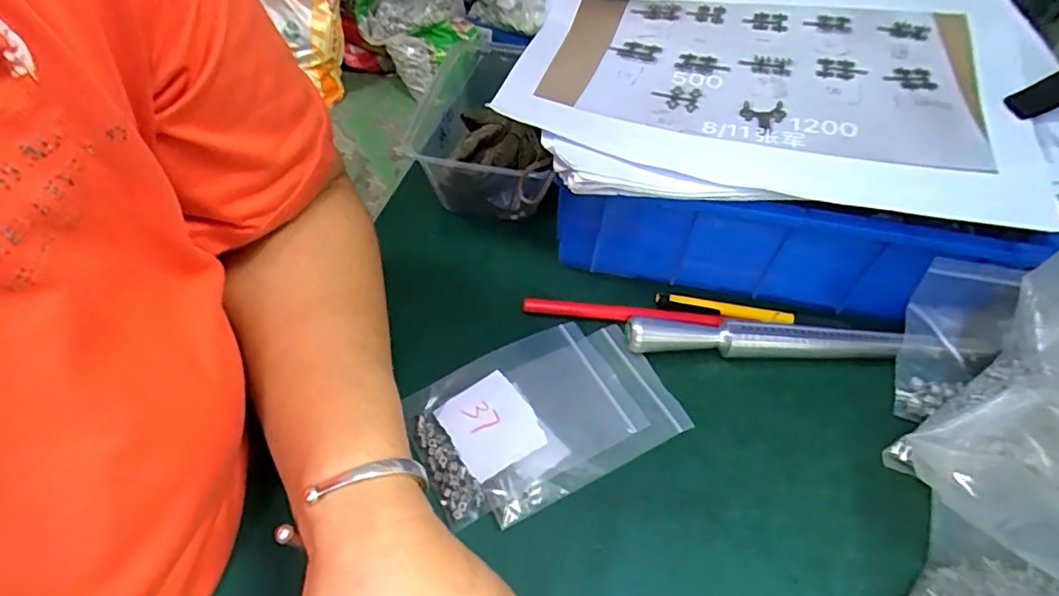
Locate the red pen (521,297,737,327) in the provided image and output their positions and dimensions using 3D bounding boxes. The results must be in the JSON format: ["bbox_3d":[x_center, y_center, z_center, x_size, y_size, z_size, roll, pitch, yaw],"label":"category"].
[{"bbox_3d":[0.061,0.009,0.350,0.127,0.015,0.016,6,51,0],"label":"red pen"}]

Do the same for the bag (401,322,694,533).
[{"bbox_3d":[0.008,0.063,0.310,0.143,0.010,0.093,-21,56,-20],"label":"bag"}]

